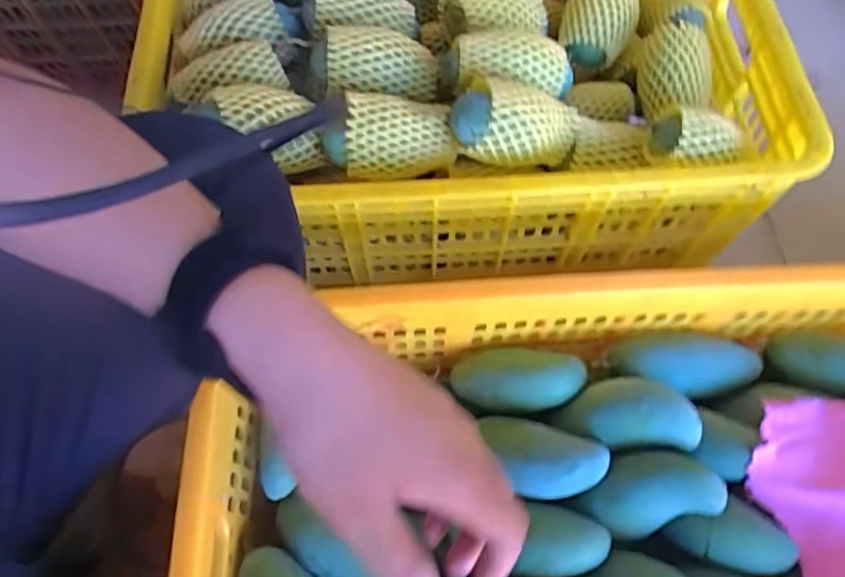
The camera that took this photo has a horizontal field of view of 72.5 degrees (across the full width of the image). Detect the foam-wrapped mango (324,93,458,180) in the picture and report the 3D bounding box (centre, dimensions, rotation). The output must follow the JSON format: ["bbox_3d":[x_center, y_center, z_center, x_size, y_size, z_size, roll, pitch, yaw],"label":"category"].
[{"bbox_3d":[-0.028,-0.130,0.494,0.108,0.054,0.058,-4,66,-1],"label":"foam-wrapped mango"}]

